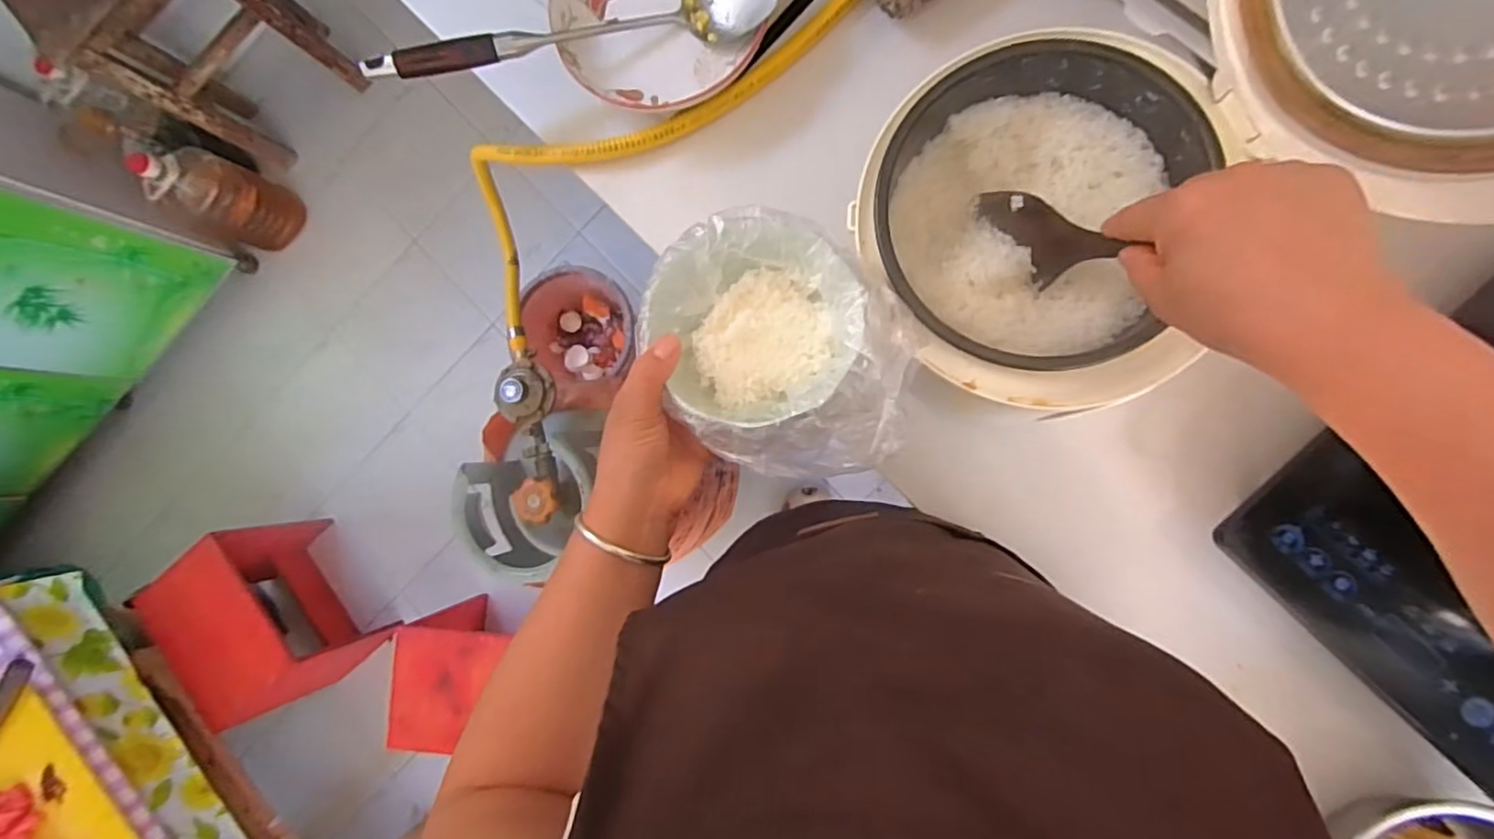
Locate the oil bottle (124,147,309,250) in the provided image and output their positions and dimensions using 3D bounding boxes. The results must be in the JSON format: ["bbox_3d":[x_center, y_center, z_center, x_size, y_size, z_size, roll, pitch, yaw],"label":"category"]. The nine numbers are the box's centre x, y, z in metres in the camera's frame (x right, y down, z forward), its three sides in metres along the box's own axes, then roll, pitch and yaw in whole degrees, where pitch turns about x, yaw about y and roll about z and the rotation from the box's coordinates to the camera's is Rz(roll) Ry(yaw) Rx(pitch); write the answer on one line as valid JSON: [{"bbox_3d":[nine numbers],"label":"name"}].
[{"bbox_3d":[-1.196,-0.504,1.453,0.126,0.310,0.163,25,91,9],"label":"oil bottle"}]

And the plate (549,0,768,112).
[{"bbox_3d":[-0.087,-0.390,0.606,0.185,0.037,0.195,-1,87,9],"label":"plate"}]

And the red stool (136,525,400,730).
[{"bbox_3d":[-0.973,0.404,1.350,0.209,0.340,0.353,-35,82,5],"label":"red stool"}]

